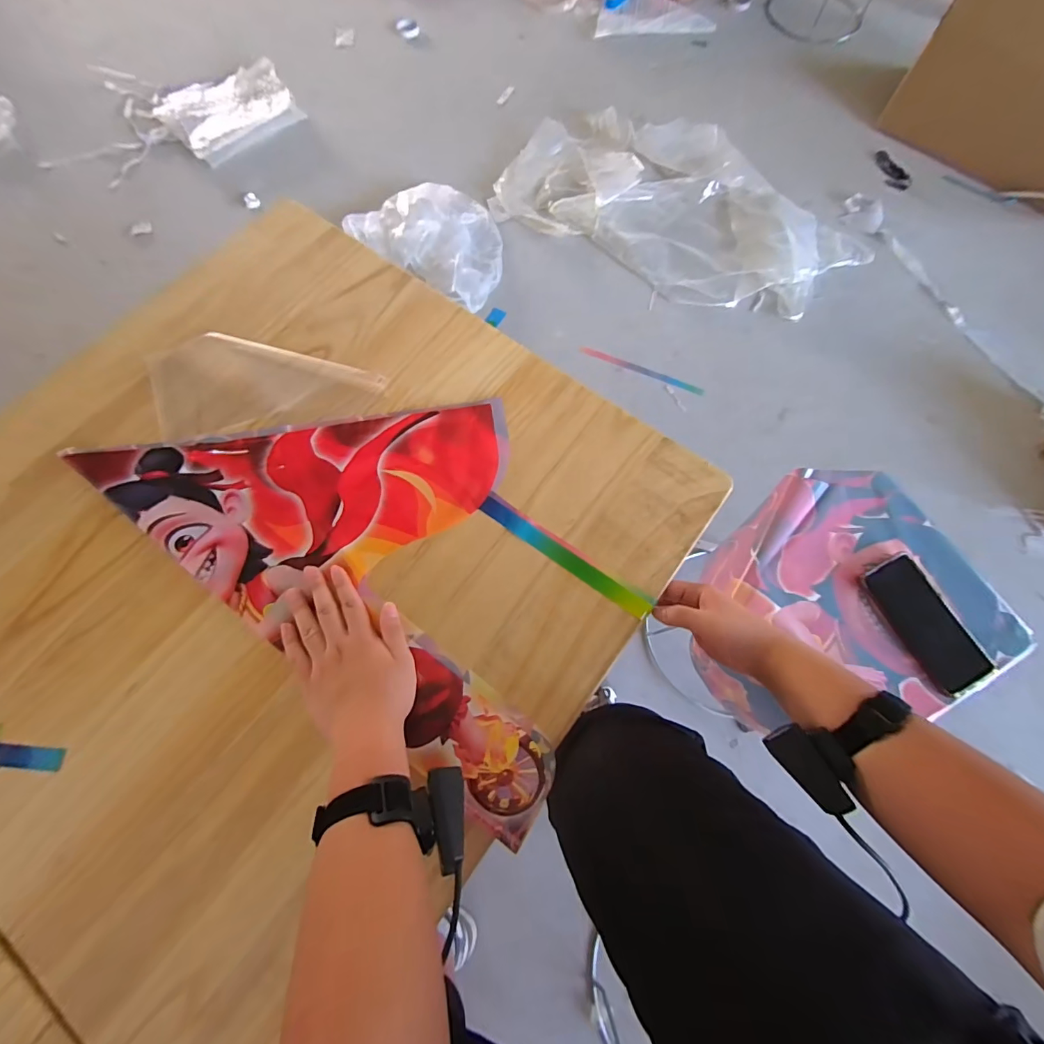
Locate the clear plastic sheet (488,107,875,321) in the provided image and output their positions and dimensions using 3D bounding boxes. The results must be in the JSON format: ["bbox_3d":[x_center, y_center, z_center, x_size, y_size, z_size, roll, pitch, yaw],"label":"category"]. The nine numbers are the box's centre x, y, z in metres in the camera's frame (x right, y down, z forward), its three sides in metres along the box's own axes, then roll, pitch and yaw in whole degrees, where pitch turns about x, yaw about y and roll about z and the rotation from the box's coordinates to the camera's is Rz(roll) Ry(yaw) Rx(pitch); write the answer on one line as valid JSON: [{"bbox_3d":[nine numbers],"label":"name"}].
[{"bbox_3d":[0.443,-0.902,1.319,1.019,0.111,0.459,30,74,10],"label":"clear plastic sheet"}]

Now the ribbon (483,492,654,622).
[{"bbox_3d":[0.047,0.037,0.503,0.215,0.006,0.028,34,82,10],"label":"ribbon"}]

